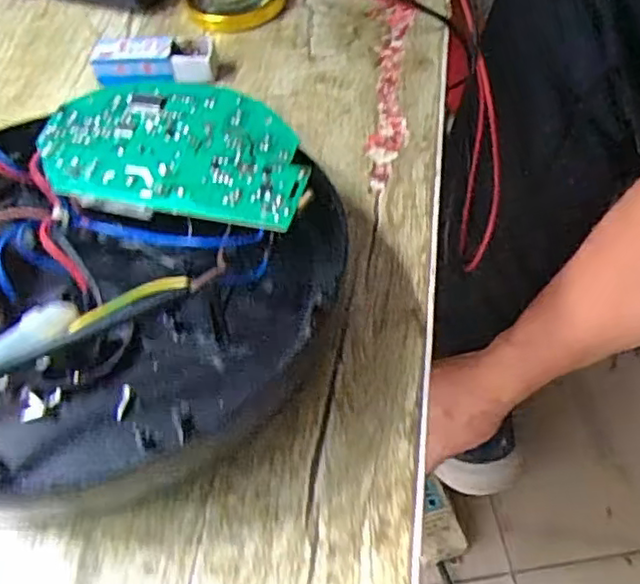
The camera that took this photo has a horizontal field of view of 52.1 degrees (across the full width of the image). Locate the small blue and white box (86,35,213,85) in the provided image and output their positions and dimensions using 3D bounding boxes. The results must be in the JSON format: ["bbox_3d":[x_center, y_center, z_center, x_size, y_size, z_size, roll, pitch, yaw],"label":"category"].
[{"bbox_3d":[-0.101,-0.141,0.396,0.072,0.019,0.022,-4,54,2],"label":"small blue and white box"}]

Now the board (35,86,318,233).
[{"bbox_3d":[-0.070,-0.069,0.307,0.140,0.015,0.071,15,57,15],"label":"board"}]

